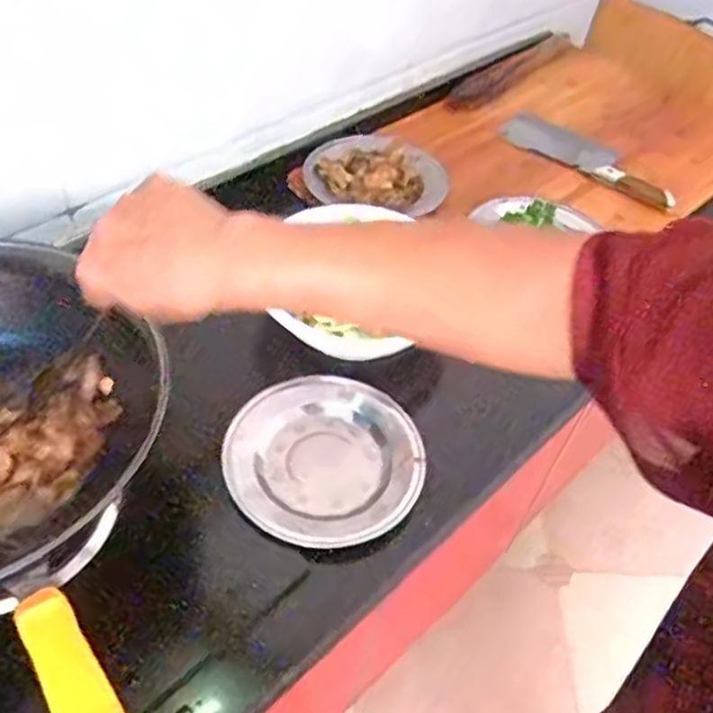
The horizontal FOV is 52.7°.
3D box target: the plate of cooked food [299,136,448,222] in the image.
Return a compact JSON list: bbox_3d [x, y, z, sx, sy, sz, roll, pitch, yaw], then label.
[{"bbox_3d":[0.032,-0.285,1.116,0.216,0.029,0.176,15,48,7],"label":"plate of cooked food"}]

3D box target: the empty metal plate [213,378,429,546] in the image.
[{"bbox_3d":[-0.032,0.110,0.765,0.200,0.034,0.203,3,48,-3],"label":"empty metal plate"}]

